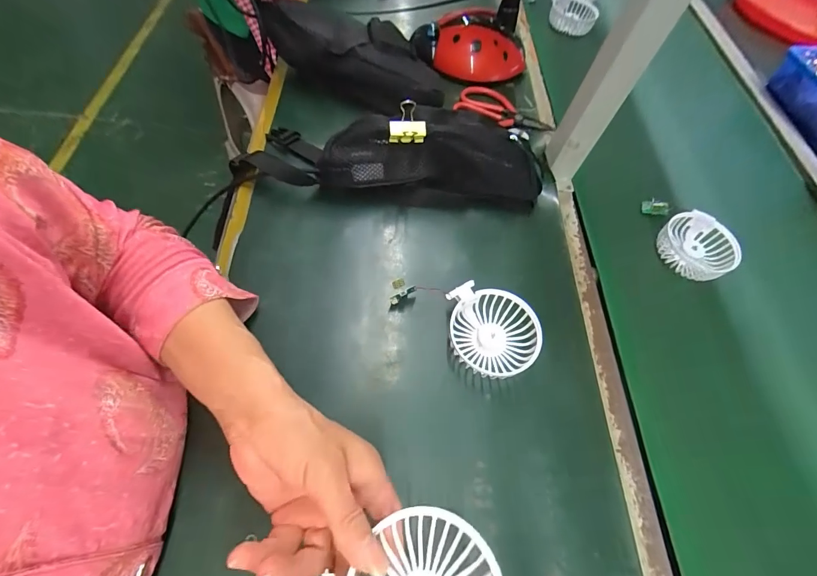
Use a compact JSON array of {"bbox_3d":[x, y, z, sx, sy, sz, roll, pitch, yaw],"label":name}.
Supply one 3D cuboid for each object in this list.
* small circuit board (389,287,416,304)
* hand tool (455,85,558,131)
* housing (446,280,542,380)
[{"bbox_3d":[-0.006,0.008,0.401,0.033,0.013,0.005,-32,63,17],"label":"small circuit board"},{"bbox_3d":[0.146,-0.268,0.566,0.143,0.007,0.061,19,62,7],"label":"hand tool"},{"bbox_3d":[0.087,0.044,0.384,0.087,0.032,0.088,2,61,-6],"label":"housing"}]

